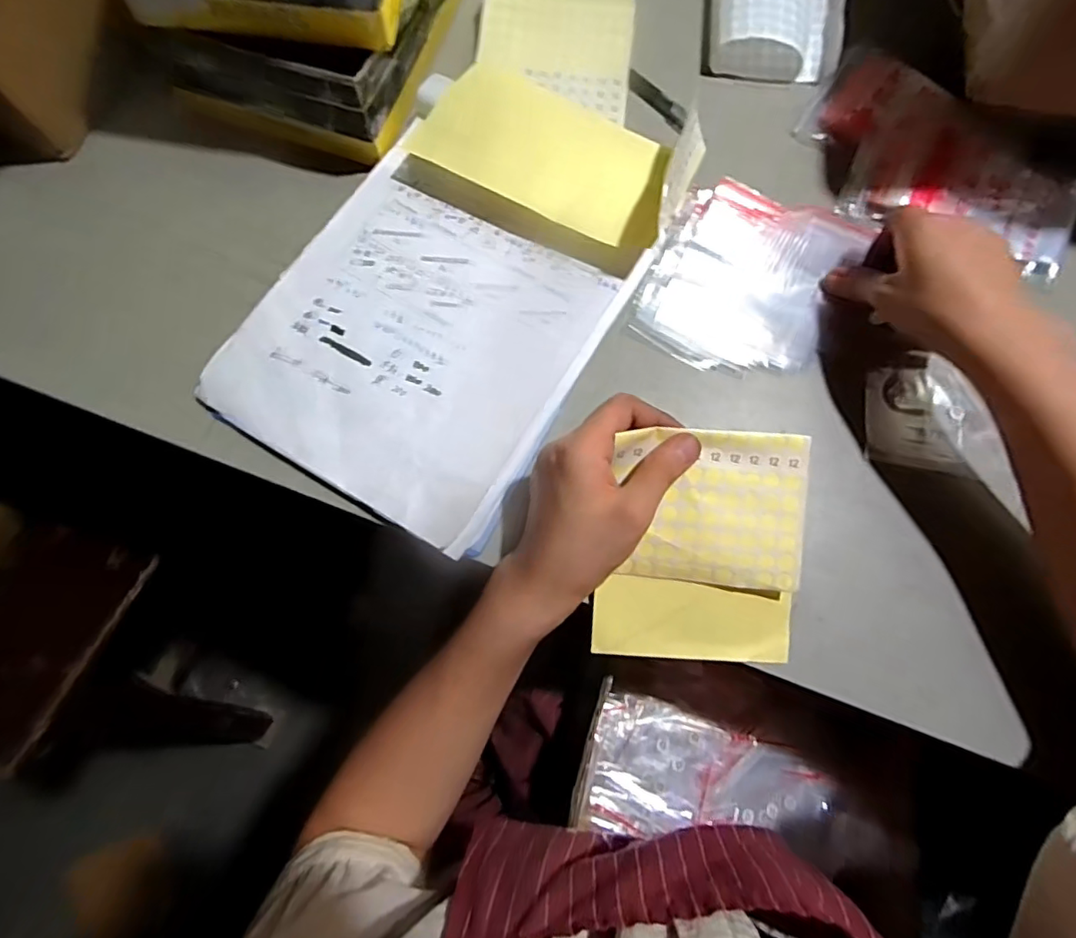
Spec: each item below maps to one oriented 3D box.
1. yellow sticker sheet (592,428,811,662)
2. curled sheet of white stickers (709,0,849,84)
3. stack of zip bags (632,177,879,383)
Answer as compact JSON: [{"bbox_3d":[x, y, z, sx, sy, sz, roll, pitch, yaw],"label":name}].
[{"bbox_3d":[0.101,0.050,0.354,0.118,0.013,0.145,5,100,2],"label":"yellow sticker sheet"},{"bbox_3d":[0.201,-0.391,0.480,0.105,0.038,0.127,6,76,1],"label":"curled sheet of white stickers"},{"bbox_3d":[0.155,-0.139,0.421,0.130,0.014,0.151,28,77,6],"label":"stack of zip bags"}]

